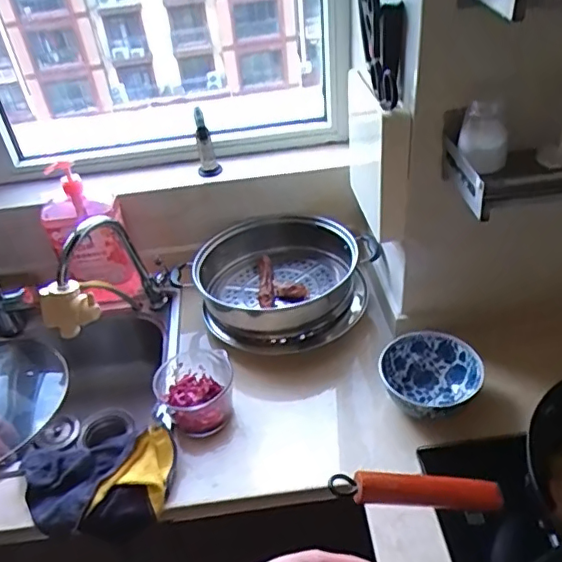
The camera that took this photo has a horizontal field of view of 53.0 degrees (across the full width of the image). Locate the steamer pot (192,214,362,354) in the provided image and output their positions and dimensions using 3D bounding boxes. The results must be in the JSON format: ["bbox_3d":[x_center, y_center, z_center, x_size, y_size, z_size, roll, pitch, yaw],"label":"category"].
[{"bbox_3d":[-0.001,-0.004,1.024,0.261,0.120,0.277,-4,39,4],"label":"steamer pot"}]

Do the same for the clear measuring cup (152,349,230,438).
[{"bbox_3d":[-0.130,0.166,0.863,0.109,0.101,0.119,-4,39,4],"label":"clear measuring cup"}]

